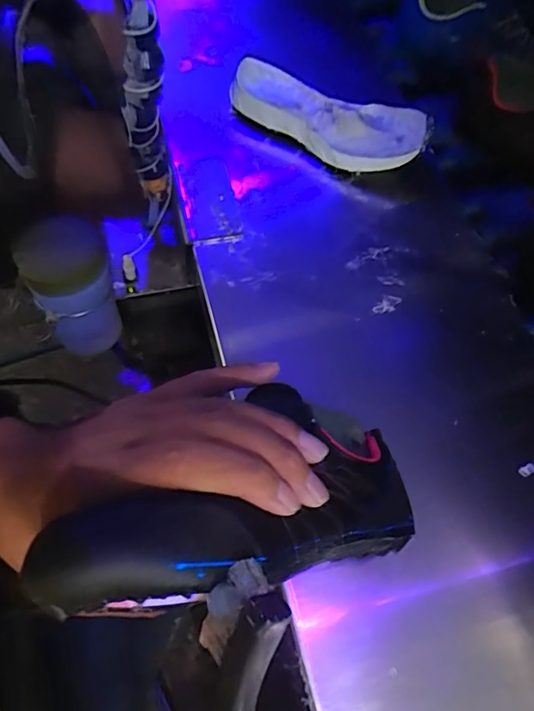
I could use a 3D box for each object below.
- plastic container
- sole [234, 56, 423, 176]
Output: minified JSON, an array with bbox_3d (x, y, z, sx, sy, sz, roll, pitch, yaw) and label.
[{"bbox_3d":[-0.180,-0.062,0.497,0.074,0.118,0.076,-22,66,-12],"label":"plastic container"},{"bbox_3d":[0.052,-0.214,0.470,0.177,0.035,0.072,28,66,12],"label":"sole"}]

